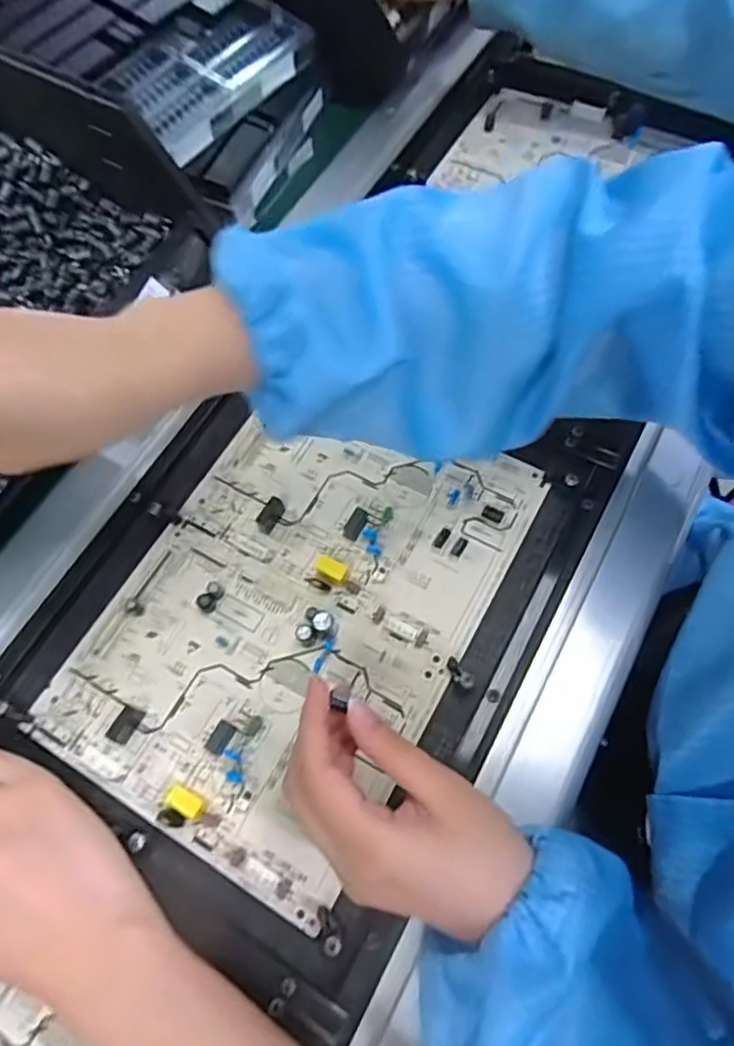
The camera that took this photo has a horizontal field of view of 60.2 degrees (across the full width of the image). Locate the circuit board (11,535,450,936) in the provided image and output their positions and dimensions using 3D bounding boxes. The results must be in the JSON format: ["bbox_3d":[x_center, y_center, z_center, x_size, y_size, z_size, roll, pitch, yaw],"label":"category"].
[{"bbox_3d":[-0.075,0.097,0.355,0.191,0.016,0.146,27,69,14],"label":"circuit board"}]

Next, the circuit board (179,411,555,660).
[{"bbox_3d":[-0.004,-0.015,0.405,0.198,0.011,0.134,26,69,14],"label":"circuit board"}]

